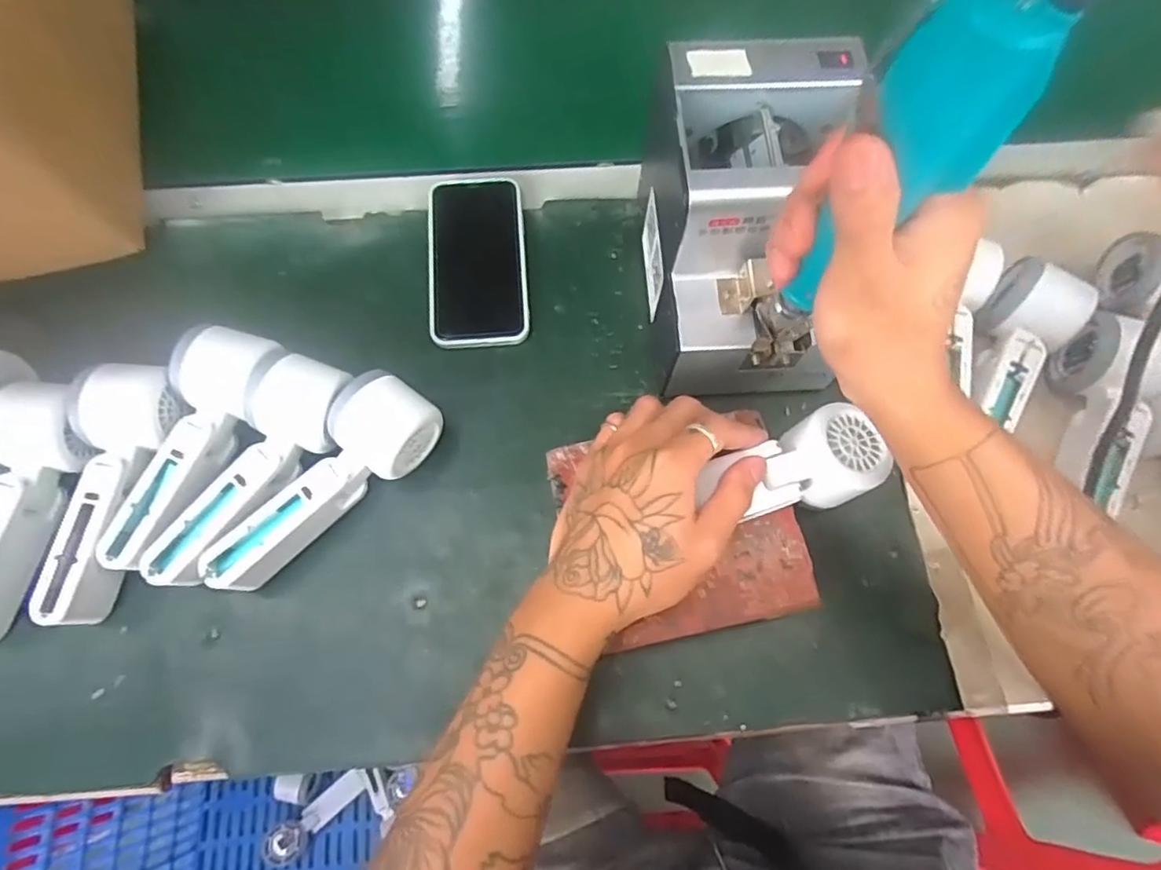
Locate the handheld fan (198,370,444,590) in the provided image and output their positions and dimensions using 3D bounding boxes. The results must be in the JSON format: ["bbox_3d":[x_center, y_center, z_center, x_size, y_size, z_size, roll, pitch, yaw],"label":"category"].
[{"bbox_3d":[-0.161,0.036,0.395,0.055,0.051,0.163,34,73,12],"label":"handheld fan"}]

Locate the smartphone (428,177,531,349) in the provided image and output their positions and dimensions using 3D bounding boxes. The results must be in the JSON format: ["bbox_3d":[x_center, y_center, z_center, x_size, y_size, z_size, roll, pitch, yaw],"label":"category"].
[{"bbox_3d":[-0.081,-0.137,0.478,0.075,0.014,0.150,-5,70,-2],"label":"smartphone"}]

